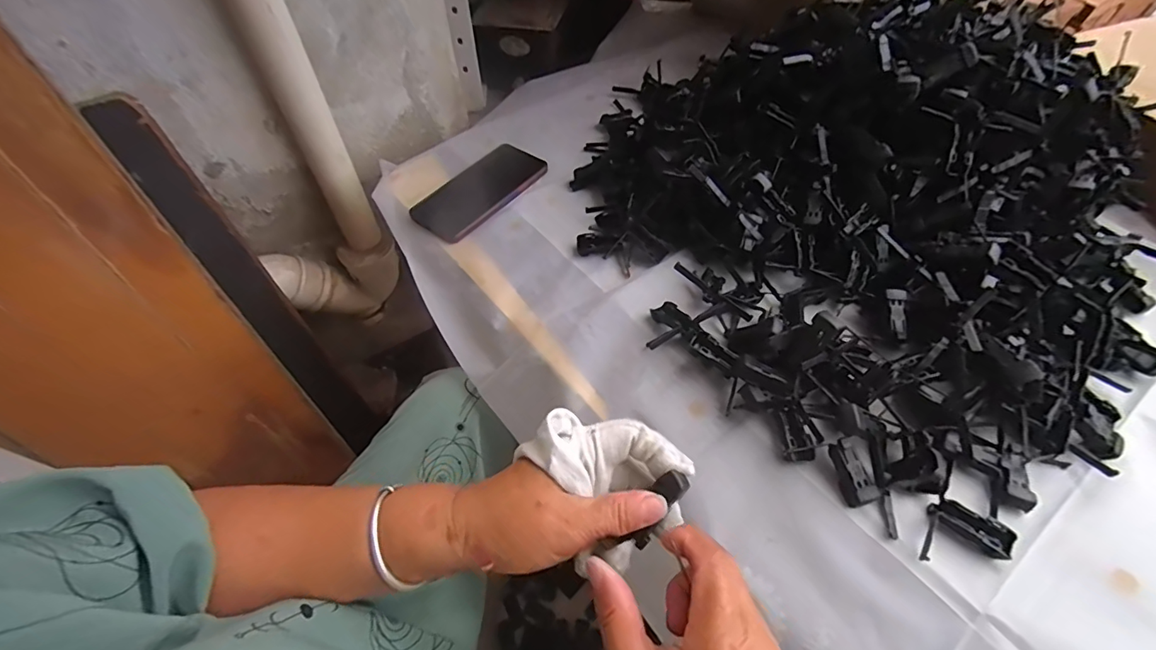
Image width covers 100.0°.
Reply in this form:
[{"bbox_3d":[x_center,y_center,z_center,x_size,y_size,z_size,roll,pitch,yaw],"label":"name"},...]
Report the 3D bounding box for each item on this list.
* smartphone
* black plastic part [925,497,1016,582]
[{"bbox_3d":[-0.117,-0.162,0.581,0.085,0.010,0.164,30,62,23],"label":"smartphone"},{"bbox_3d":[0.276,0.140,0.340,0.049,0.011,0.021,30,62,23],"label":"black plastic part"}]

